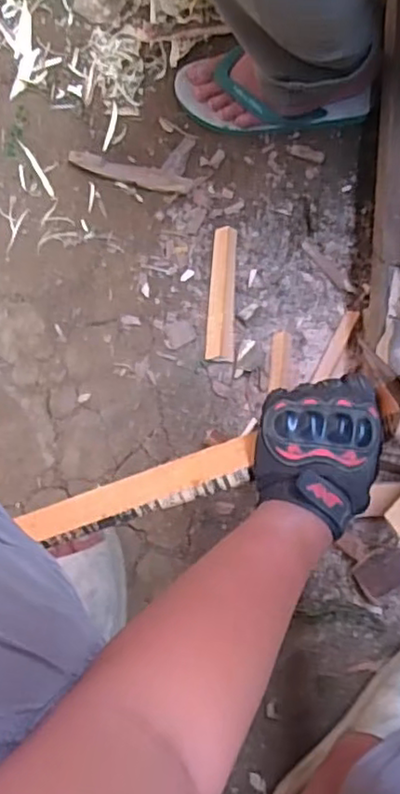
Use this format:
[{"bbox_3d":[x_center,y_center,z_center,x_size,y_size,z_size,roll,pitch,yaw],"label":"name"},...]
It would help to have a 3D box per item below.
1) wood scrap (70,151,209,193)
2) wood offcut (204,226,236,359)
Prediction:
[{"bbox_3d":[-0.088,-0.301,0.861,0.183,0.004,0.033,14,79,3],"label":"wood scrap"},{"bbox_3d":[0.030,-0.136,0.830,0.035,0.016,0.178,3,78,1],"label":"wood offcut"}]

